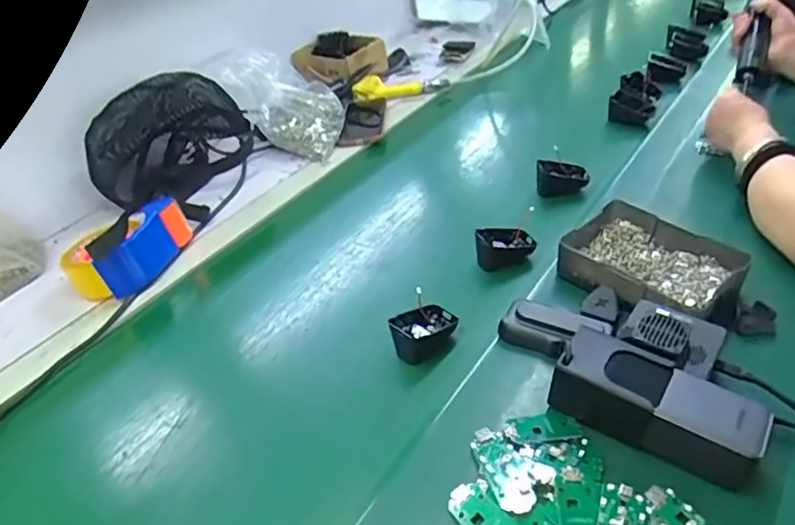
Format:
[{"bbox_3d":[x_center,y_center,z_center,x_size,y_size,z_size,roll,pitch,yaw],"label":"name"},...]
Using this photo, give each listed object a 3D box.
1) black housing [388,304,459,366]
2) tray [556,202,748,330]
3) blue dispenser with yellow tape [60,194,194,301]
[{"bbox_3d":[0.027,0.070,0.598,0.066,0.035,0.043,-27,41,-23],"label":"black housing"},{"bbox_3d":[0.266,0.004,0.621,0.130,0.043,0.174,-33,46,-28],"label":"tray"},{"bbox_3d":[-0.339,-0.019,0.754,0.072,0.068,0.151,11,41,24],"label":"blue dispenser with yellow tape"}]

